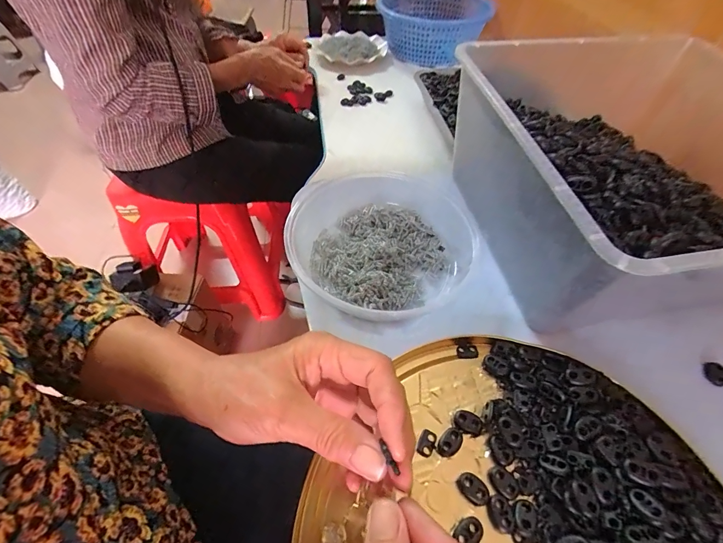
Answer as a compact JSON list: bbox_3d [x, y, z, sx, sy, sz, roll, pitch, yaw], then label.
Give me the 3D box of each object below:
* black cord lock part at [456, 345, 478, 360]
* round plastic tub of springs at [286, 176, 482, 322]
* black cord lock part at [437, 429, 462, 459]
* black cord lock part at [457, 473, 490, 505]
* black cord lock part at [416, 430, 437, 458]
[{"bbox_3d":[0.096,0.073,0.315,0.019,0.005,0.012,2,52,0],"label":"black cord lock part"},{"bbox_3d":[0.021,-0.038,0.367,0.183,0.050,0.205,3,52,1],"label":"round plastic tub of springs"},{"bbox_3d":[0.068,0.131,0.267,0.015,0.006,0.021,33,58,22],"label":"black cord lock part"},{"bbox_3d":[0.080,0.155,0.249,0.016,0.004,0.022,-44,54,-5],"label":"black cord lock part"},{"bbox_3d":[0.051,0.133,0.269,0.013,0.004,0.018,20,54,14],"label":"black cord lock part"}]

